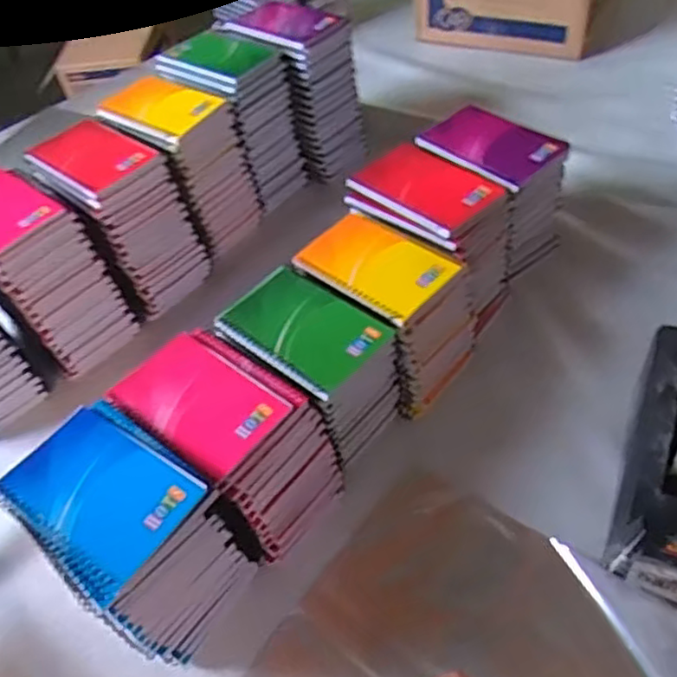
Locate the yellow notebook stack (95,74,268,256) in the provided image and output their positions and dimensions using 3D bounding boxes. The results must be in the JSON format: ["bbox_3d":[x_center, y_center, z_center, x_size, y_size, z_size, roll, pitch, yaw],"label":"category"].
[{"bbox_3d":[-0.195,-0.209,0.797,0.147,0.178,0.105,24,57,26],"label":"yellow notebook stack"}]

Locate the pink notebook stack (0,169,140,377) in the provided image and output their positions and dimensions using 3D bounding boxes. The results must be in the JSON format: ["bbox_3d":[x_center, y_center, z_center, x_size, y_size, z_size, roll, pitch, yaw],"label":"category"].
[{"bbox_3d":[-0.318,-0.072,0.690,0.143,0.171,0.098,31,60,30],"label":"pink notebook stack"}]

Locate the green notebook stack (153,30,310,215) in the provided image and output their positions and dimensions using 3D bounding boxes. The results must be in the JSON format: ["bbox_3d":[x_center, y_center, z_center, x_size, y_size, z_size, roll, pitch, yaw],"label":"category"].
[{"bbox_3d":[-0.133,-0.274,0.820,0.153,0.165,0.100,26,57,27],"label":"green notebook stack"}]

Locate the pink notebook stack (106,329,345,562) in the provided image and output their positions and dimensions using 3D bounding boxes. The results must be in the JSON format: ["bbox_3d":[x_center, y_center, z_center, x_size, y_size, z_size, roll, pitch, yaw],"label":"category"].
[{"bbox_3d":[-0.089,0.086,0.540,0.152,0.131,0.095,30,60,29],"label":"pink notebook stack"}]

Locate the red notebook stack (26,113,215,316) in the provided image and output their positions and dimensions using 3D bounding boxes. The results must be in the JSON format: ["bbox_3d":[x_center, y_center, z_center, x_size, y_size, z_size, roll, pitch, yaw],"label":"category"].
[{"bbox_3d":[-0.241,-0.129,0.717,0.146,0.164,0.097,23,56,25],"label":"red notebook stack"}]

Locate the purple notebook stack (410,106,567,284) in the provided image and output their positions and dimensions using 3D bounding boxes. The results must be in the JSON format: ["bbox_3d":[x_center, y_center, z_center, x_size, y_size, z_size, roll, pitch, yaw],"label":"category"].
[{"bbox_3d":[0.166,-0.161,0.714,0.110,0.134,0.136,-36,54,-21],"label":"purple notebook stack"}]

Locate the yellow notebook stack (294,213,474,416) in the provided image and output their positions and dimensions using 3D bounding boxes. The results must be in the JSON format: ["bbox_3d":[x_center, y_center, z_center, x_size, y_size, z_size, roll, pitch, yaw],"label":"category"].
[{"bbox_3d":[0.044,-0.025,0.624,0.153,0.133,0.100,30,59,29],"label":"yellow notebook stack"}]

